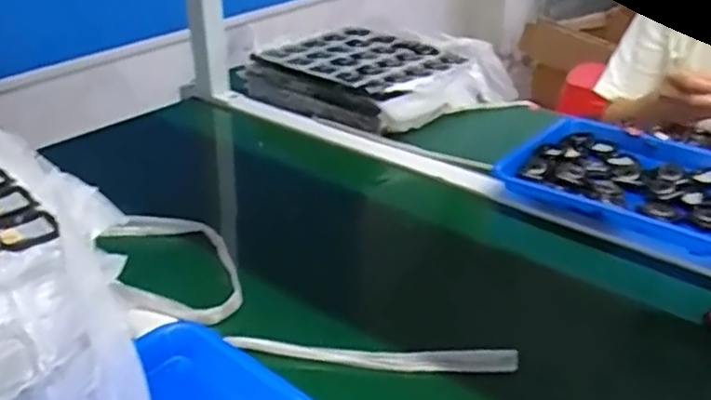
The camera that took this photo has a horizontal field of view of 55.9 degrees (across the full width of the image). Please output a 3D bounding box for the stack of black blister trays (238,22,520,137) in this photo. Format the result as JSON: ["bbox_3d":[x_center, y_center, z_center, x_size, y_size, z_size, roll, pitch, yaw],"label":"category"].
[{"bbox_3d":[0.025,-0.201,1.114,0.380,0.088,0.284,22,39,33],"label":"stack of black blister trays"}]

